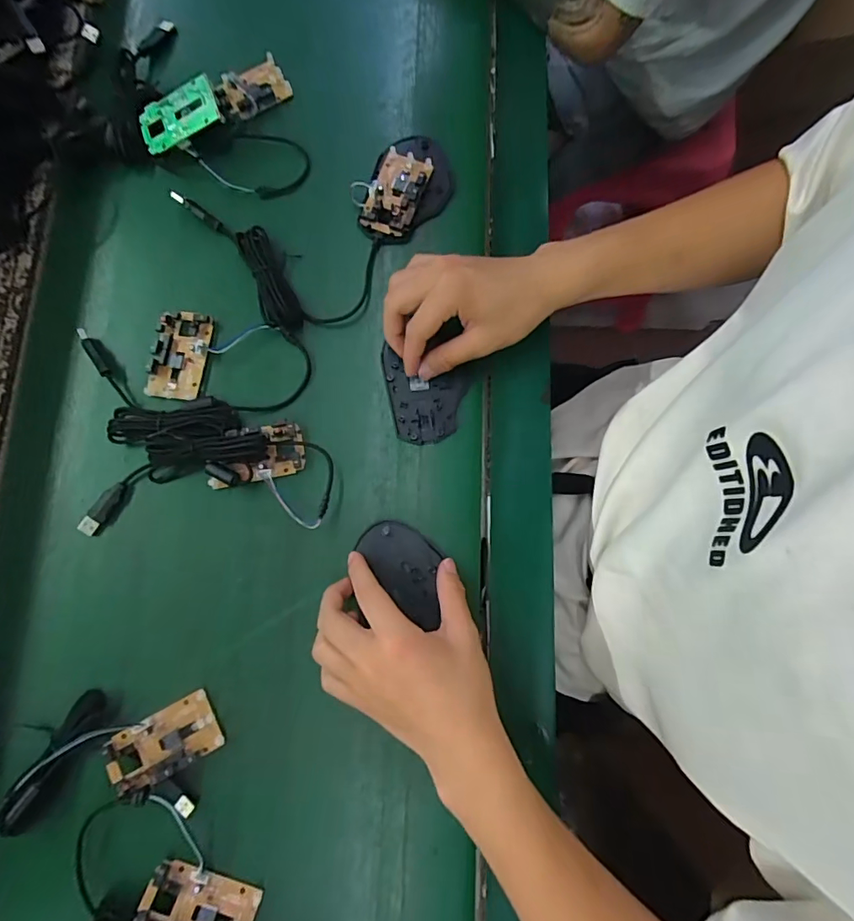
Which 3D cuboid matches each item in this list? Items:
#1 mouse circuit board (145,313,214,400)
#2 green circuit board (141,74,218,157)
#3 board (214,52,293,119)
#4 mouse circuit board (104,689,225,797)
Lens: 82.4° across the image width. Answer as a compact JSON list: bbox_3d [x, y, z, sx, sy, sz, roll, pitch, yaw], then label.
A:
[{"bbox_3d":[-0.214,-0.092,0.424,0.047,0.009,0.077,4,80,2],"label":"mouse circuit board"},{"bbox_3d":[-0.230,-0.319,0.449,0.077,0.007,0.047,-15,84,13],"label":"green circuit board"},{"bbox_3d":[-0.170,-0.359,0.472,0.070,0.016,0.053,-30,81,-4],"label":"board"},{"bbox_3d":[-0.197,0.211,0.364,0.077,0.014,0.045,-26,75,-13],"label":"mouse circuit board"}]

